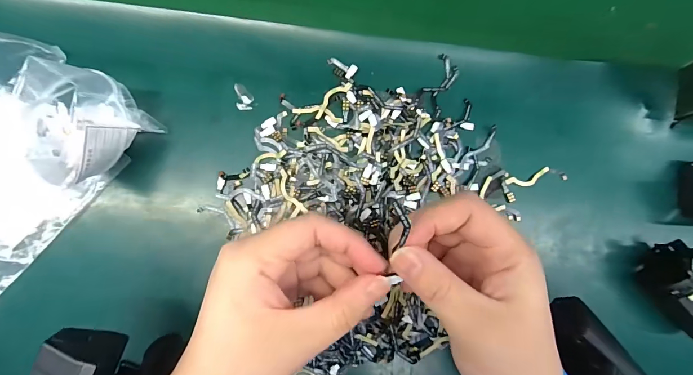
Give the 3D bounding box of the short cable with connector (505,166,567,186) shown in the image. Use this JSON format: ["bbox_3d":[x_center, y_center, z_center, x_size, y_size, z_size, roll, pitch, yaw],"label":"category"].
[{"bbox_3d":[0.149,-0.009,0.278,0.050,0.004,0.012,-9,85,-6],"label":"short cable with connector"}]

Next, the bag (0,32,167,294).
[{"bbox_3d":[-0.241,-0.017,0.215,0.163,0.067,0.180,31,82,-2],"label":"bag"}]

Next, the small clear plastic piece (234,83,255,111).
[{"bbox_3d":[-0.076,-0.068,0.263,0.013,0.004,0.020,-6,85,-6],"label":"small clear plastic piece"}]

